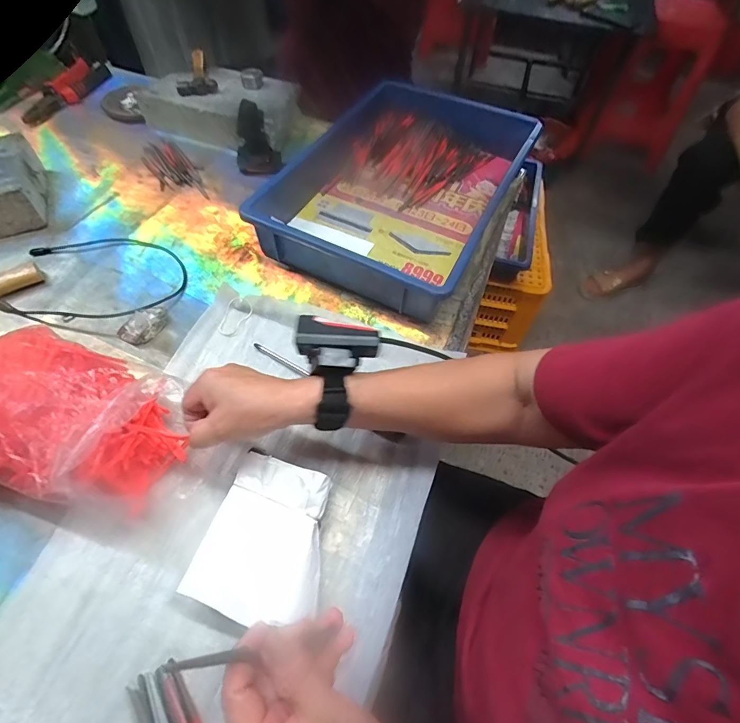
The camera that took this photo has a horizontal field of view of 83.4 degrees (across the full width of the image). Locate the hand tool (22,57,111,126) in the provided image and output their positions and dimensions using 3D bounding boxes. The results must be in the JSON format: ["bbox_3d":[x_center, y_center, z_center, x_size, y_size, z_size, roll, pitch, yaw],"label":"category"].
[{"bbox_3d":[-0.575,-0.523,0.795,0.075,0.031,0.210,8,56,2],"label":"hand tool"}]

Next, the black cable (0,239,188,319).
[{"bbox_3d":[-0.350,-0.112,0.545,0.211,0.011,0.146,2,56,-1],"label":"black cable"}]

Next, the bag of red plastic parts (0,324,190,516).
[{"bbox_3d":[-0.300,0.047,0.386,0.228,0.088,0.133,15,57,7],"label":"bag of red plastic parts"}]

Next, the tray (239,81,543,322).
[{"bbox_3d":[0.050,-0.270,0.624,0.285,0.073,0.431,23,58,12],"label":"tray"}]

